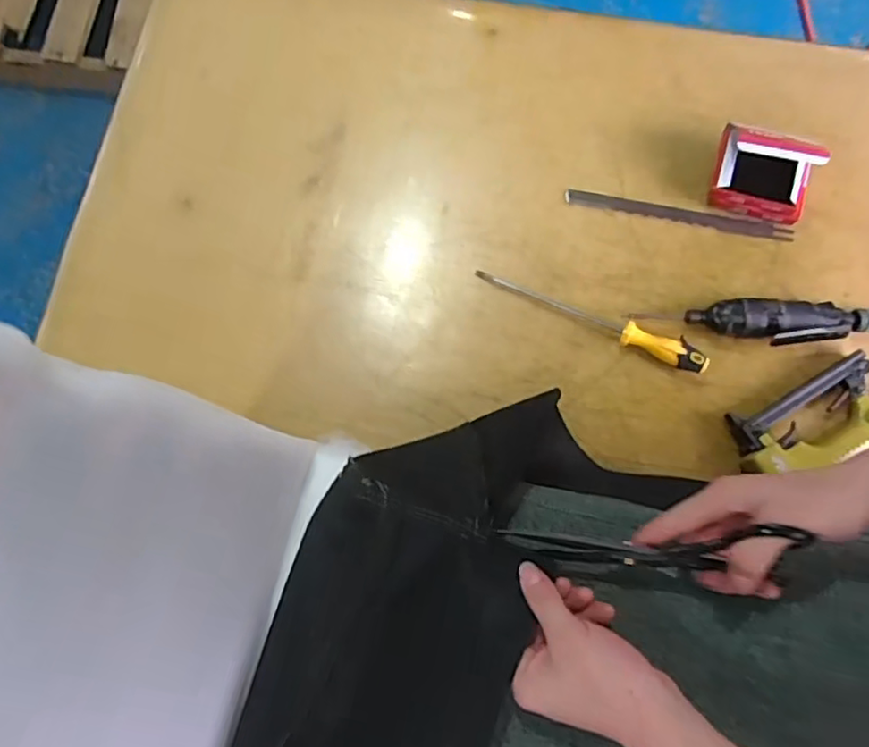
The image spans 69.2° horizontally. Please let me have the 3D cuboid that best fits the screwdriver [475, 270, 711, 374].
[{"bbox_3d":[0.189,-0.067,0.768,0.293,0.029,0.034,21,78,7],"label":"screwdriver"}]

